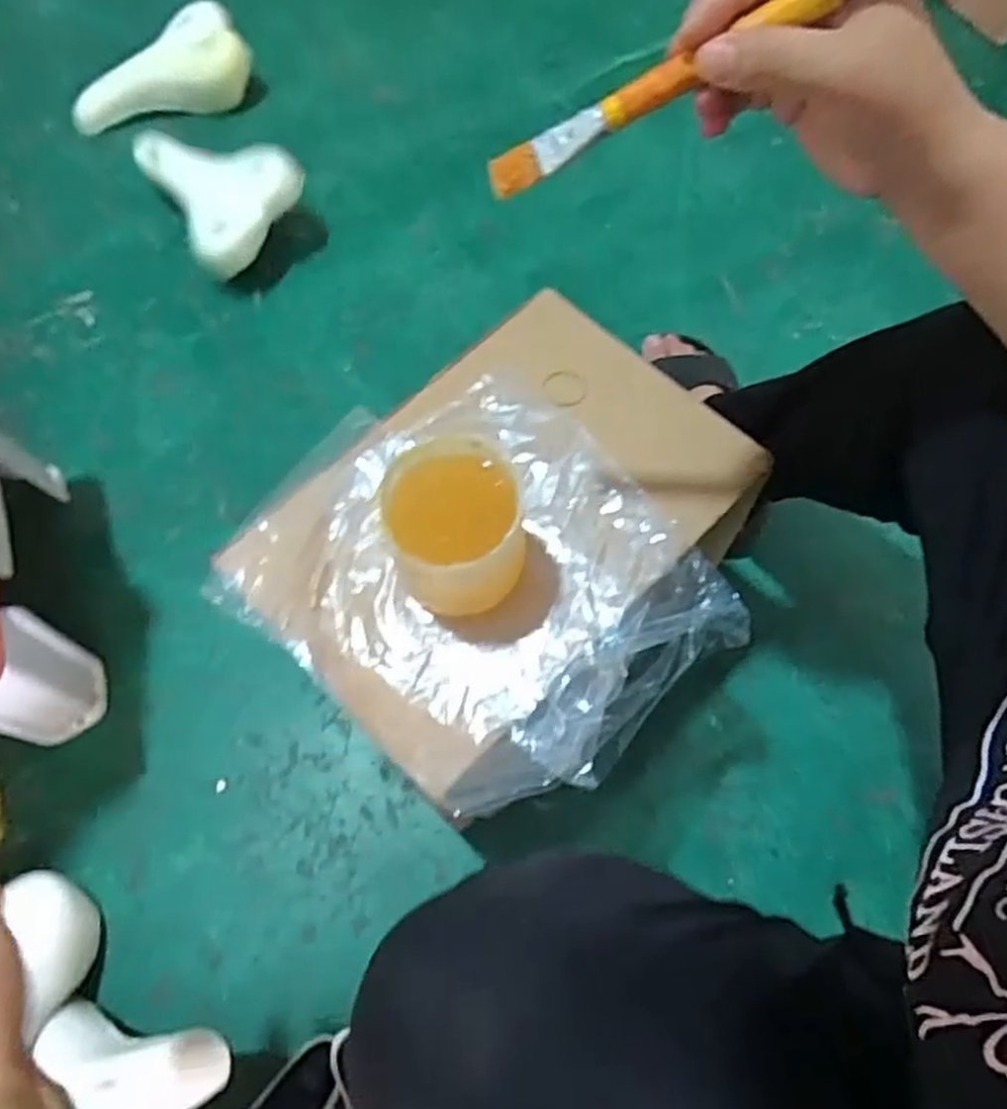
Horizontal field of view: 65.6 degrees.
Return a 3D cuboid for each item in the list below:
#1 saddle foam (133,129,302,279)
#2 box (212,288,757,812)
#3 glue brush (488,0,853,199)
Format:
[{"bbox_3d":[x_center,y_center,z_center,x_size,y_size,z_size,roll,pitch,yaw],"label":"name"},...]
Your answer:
[{"bbox_3d":[-0.371,-0.489,1.013,0.223,0.070,0.176,48,113,6],"label":"saddle foam"},{"bbox_3d":[0.017,-0.027,0.575,0.316,0.053,0.374,39,73,17],"label":"box"},{"bbox_3d":[0.114,-0.218,0.317,0.276,0.018,0.012,-17,62,29],"label":"glue brush"}]

